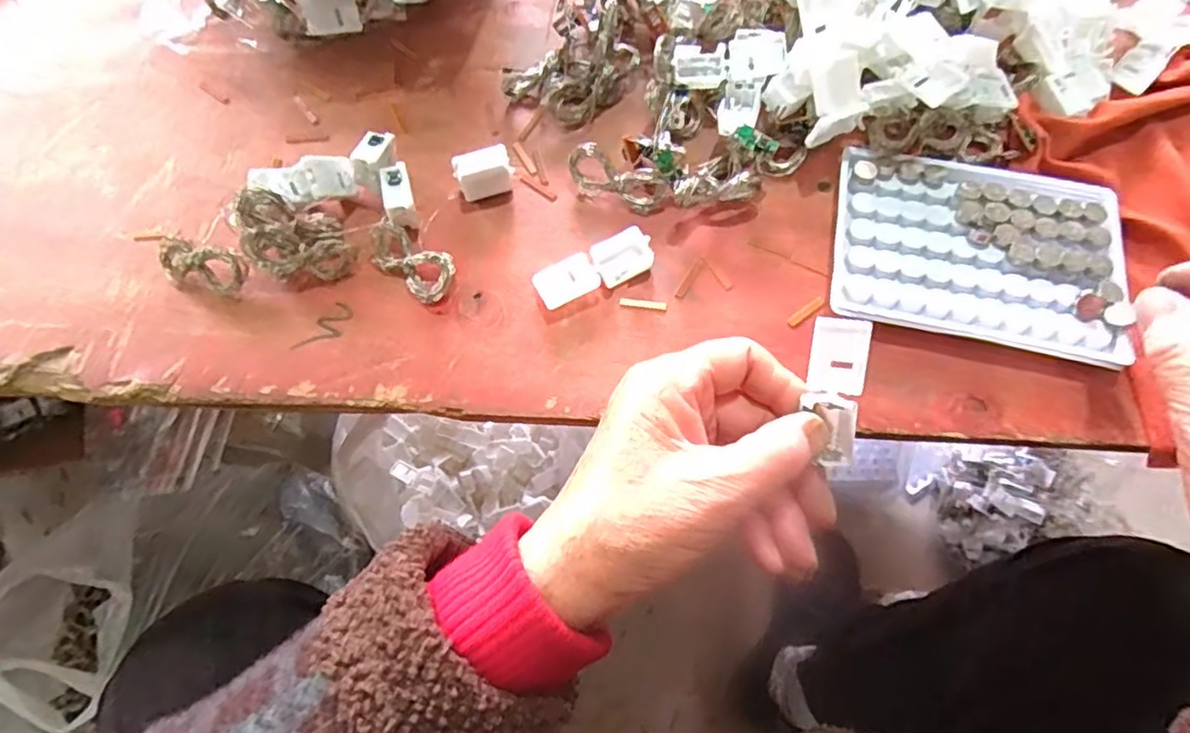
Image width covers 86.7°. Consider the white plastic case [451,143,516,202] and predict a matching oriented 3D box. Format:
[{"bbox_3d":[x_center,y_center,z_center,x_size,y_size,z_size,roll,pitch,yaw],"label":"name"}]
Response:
[{"bbox_3d":[-0.054,-0.094,0.312,0.028,0.023,0.014,-16,69,-5],"label":"white plastic case"}]

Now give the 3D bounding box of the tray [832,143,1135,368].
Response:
[{"bbox_3d":[0.178,-0.055,0.297,0.127,0.011,0.093,11,69,6],"label":"tray"}]

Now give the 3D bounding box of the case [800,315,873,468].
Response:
[{"bbox_3d":[0.090,0.010,0.233,0.021,0.005,0.055,-3,100,0],"label":"case"}]

